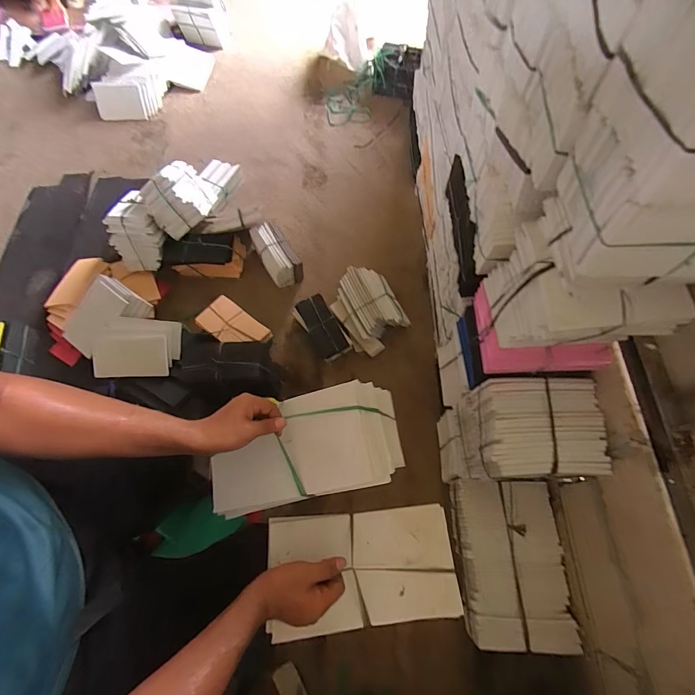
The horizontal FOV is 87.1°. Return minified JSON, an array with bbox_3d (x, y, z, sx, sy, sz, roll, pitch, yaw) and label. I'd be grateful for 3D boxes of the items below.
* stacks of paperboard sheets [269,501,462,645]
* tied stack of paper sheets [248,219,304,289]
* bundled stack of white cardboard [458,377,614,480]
[{"bbox_3d":[0.022,0.340,0.570,0.289,0.044,0.162,-1,61,-8],"label":"stacks of paperboard sheets"},{"bbox_3d":[-0.322,-0.427,1.659,0.143,0.103,0.306,-30,88,-12],"label":"tied stack of paper sheets"},{"bbox_3d":[0.505,0.249,1.060,0.289,0.293,0.245,-1,66,0],"label":"bundled stack of white cardboard"}]

